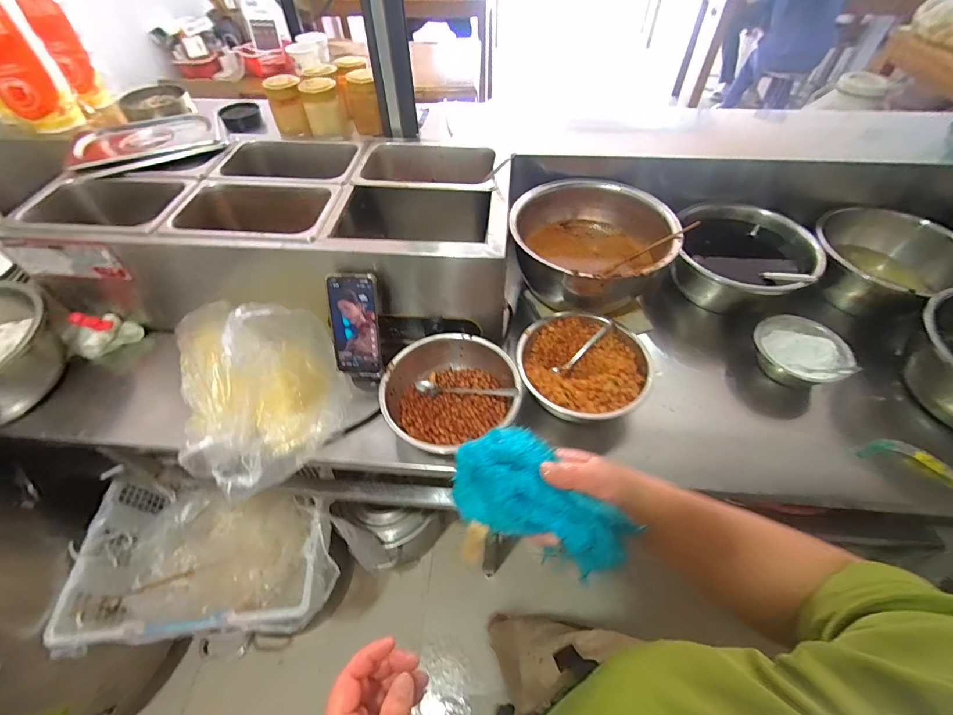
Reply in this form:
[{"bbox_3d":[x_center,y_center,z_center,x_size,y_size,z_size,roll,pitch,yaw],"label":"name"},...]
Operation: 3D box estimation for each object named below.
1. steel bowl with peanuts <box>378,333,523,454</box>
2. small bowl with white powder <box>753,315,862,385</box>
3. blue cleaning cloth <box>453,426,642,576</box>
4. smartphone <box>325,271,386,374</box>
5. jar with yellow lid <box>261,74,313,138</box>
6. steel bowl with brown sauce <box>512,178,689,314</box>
[{"bbox_3d":[-0.045,0.053,0.685,0.209,0.085,0.201,-1,53,1],"label":"steel bowl with peanuts"},{"bbox_3d":[0.560,-0.009,0.719,0.118,0.066,0.145,-28,57,-19],"label":"small bowl with white powder"},{"bbox_3d":[0.054,0.117,0.340,0.150,0.050,0.073,33,57,-2],"label":"blue cleaning cloth"},{"bbox_3d":[-0.194,-0.048,0.663,0.080,0.170,0.009,1,24,2],"label":"smartphone"},{"bbox_3d":[-0.381,-0.512,0.843,0.072,0.093,0.084,-26,57,-18],"label":"jar with yellow lid"},{"bbox_3d":[0.224,-0.216,0.820,0.299,0.137,0.286,-1,53,1],"label":"steel bowl with brown sauce"}]

